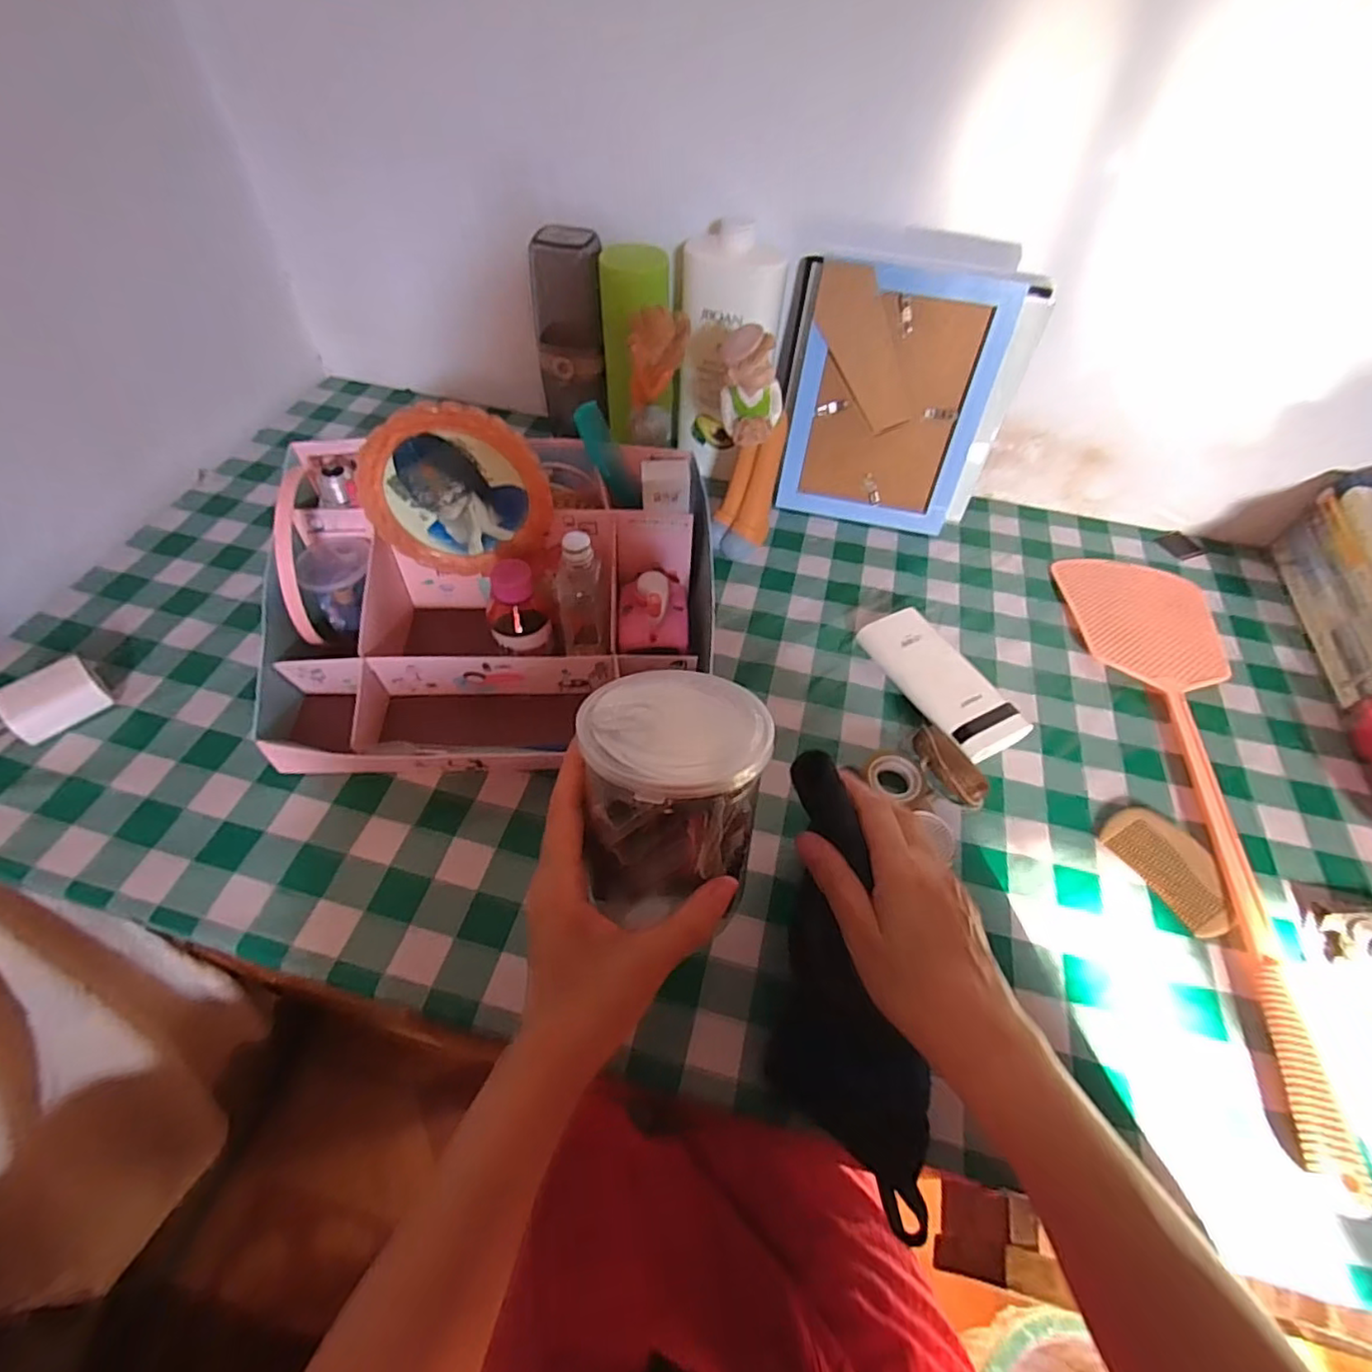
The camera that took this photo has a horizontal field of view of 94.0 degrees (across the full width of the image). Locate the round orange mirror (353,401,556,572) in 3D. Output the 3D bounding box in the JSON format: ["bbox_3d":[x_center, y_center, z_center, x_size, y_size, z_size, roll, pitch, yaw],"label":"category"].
[{"bbox_3d":[-0.164,-0.137,0.461,0.123,0.122,0.022,-4,52,-6],"label":"round orange mirror"}]

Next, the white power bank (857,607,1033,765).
[{"bbox_3d":[0.203,-0.004,0.514,0.057,0.024,0.142,-20,57,-17],"label":"white power bank"}]

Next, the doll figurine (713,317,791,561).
[{"bbox_3d":[0.053,-0.202,0.546,0.053,0.201,0.057,18,55,10],"label":"doll figurine"}]

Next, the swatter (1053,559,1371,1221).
[{"bbox_3d":[0.394,0.074,0.471,0.123,0.021,0.488,6,53,2],"label":"swatter"}]

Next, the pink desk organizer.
[{"bbox_3d":[-0.144,-0.064,0.474,0.296,0.128,0.221,0,53,-3],"label":"pink desk organizer"}]

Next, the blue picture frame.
[{"bbox_3d":[0.187,-0.257,0.591,0.169,0.214,0.018,11,38,6],"label":"blue picture frame"}]

